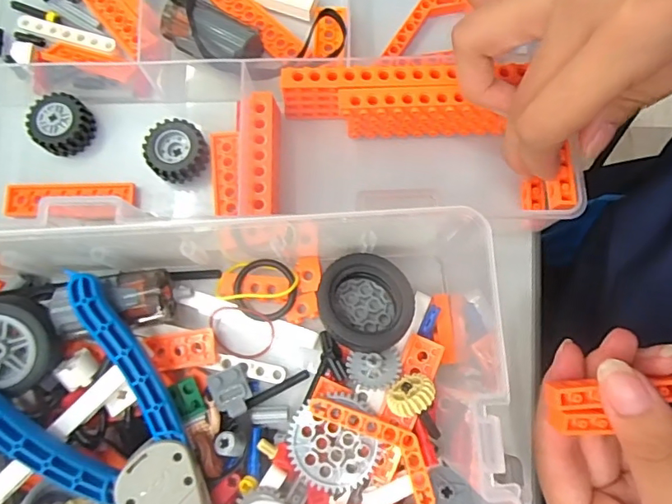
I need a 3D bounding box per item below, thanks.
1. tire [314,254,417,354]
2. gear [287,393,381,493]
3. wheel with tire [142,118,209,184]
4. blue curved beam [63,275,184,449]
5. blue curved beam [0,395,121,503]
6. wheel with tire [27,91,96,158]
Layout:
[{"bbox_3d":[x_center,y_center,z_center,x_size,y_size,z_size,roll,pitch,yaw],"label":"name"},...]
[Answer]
[{"bbox_3d":[0.013,0.023,0.226,0.040,0.023,0.040,11,79,3],"label":"tire"},{"bbox_3d":[-0.001,0.082,0.218,0.037,0.008,0.037,0,78,0],"label":"gear"},{"bbox_3d":[-0.079,-0.049,0.254,0.029,0.016,0.031,0,78,0],"label":"wheel with tire"},{"bbox_3d":[-0.085,0.043,0.205,0.013,0.005,0.079,-32,94,-6],"label":"blue curved beam"},{"bbox_3d":[-0.120,0.073,0.197,0.078,0.014,0.012,37,80,-8],"label":"blue curved beam"},{"bbox_3d":[-0.140,-0.065,0.258,0.029,0.016,0.030,0,78,0],"label":"wheel with tire"}]

